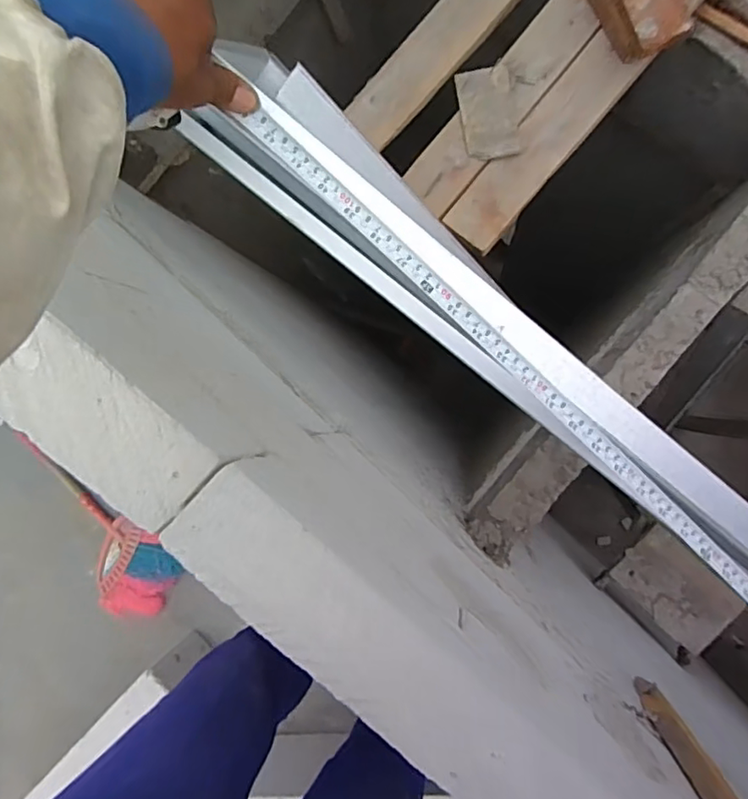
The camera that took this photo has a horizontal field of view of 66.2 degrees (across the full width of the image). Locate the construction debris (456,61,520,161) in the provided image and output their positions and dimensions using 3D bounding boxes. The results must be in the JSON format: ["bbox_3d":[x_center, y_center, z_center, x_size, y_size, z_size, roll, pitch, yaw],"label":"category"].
[{"bbox_3d":[0.224,-0.562,1.123,0.106,0.017,0.171,-8,88,9],"label":"construction debris"}]

